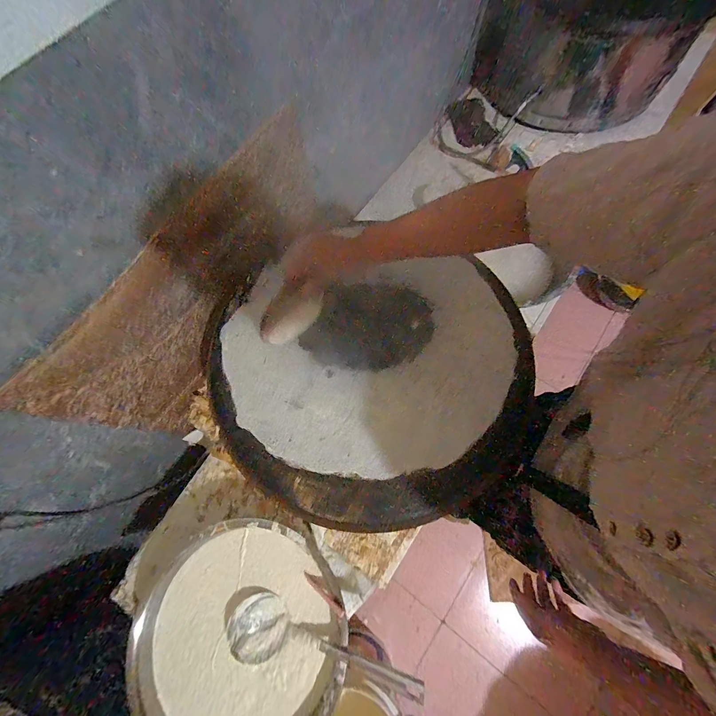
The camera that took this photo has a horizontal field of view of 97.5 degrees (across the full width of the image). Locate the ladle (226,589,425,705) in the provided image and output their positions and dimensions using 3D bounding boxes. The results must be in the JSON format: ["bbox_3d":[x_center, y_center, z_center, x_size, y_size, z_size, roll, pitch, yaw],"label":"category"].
[{"bbox_3d":[-0.069,0.525,0.559,0.363,0.046,0.098,7,75,18],"label":"ladle"}]

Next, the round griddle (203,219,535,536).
[{"bbox_3d":[0.020,0.010,0.529,0.499,0.040,0.491,0,75,2],"label":"round griddle"}]

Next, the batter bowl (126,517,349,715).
[{"bbox_3d":[-0.204,0.519,0.606,0.349,0.141,0.373,-1,71,3],"label":"batter bowl"}]

